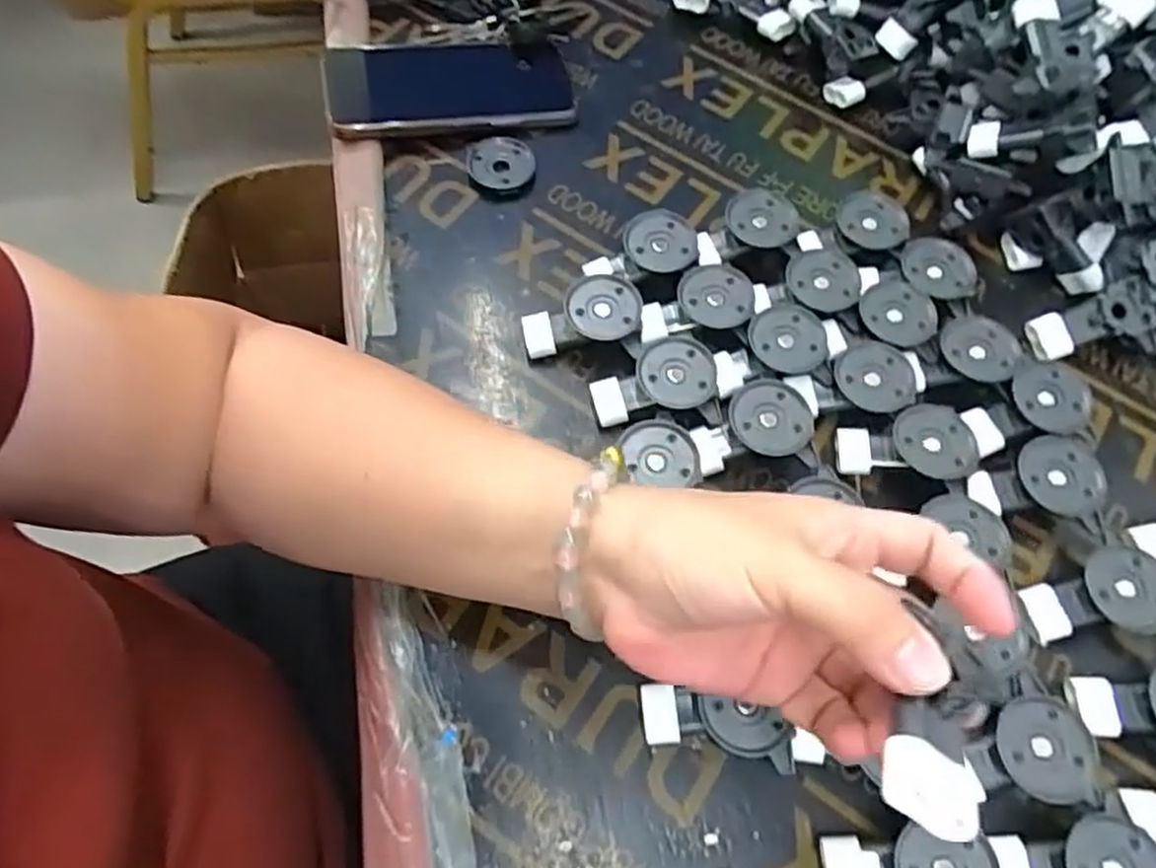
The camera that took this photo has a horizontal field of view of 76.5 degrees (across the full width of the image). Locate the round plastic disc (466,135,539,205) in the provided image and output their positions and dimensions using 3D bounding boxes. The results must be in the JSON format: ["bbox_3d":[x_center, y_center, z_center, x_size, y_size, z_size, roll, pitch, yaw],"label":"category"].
[{"bbox_3d":[-0.050,-0.171,0.477,0.043,0.014,0.045,1,64,-3],"label":"round plastic disc"}]

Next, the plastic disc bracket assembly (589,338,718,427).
[{"bbox_3d":[0.041,-0.028,0.405,0.065,0.026,0.043,-1,64,-4],"label":"plastic disc bracket assembly"}]

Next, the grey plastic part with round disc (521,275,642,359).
[{"bbox_3d":[0.001,-0.067,0.420,0.065,0.027,0.038,-5,65,-6],"label":"grey plastic part with round disc"}]

